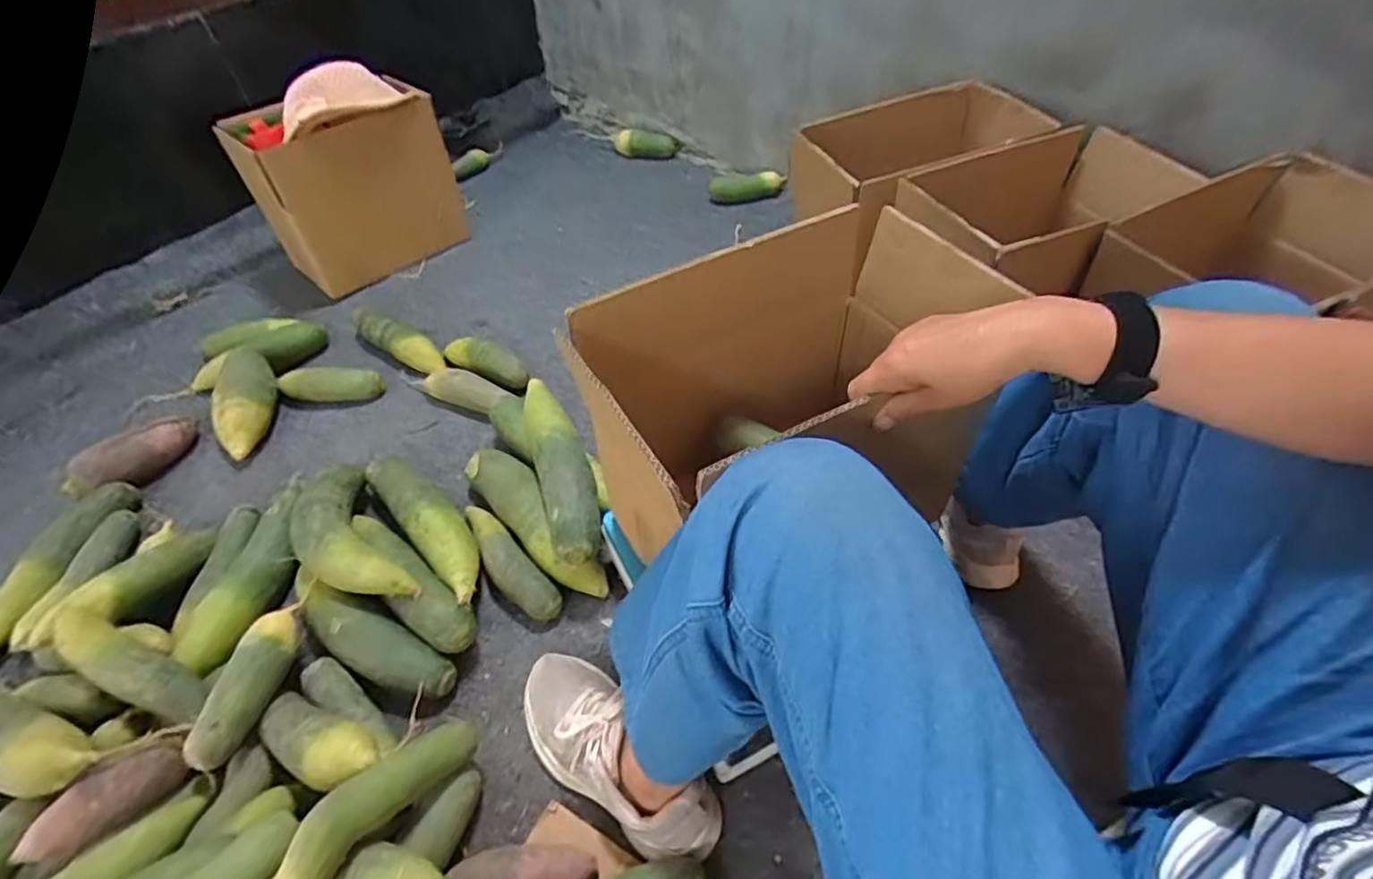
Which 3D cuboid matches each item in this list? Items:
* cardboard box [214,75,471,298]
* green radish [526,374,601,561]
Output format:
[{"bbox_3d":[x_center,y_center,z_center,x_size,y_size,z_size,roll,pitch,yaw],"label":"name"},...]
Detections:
[{"bbox_3d":[-0.606,-0.466,1.169,0.316,0.265,0.212,-32,54,-21],"label":"cardboard box"},{"bbox_3d":[-0.155,0.033,0.787,0.066,0.056,0.247,-18,50,-11],"label":"green radish"}]

